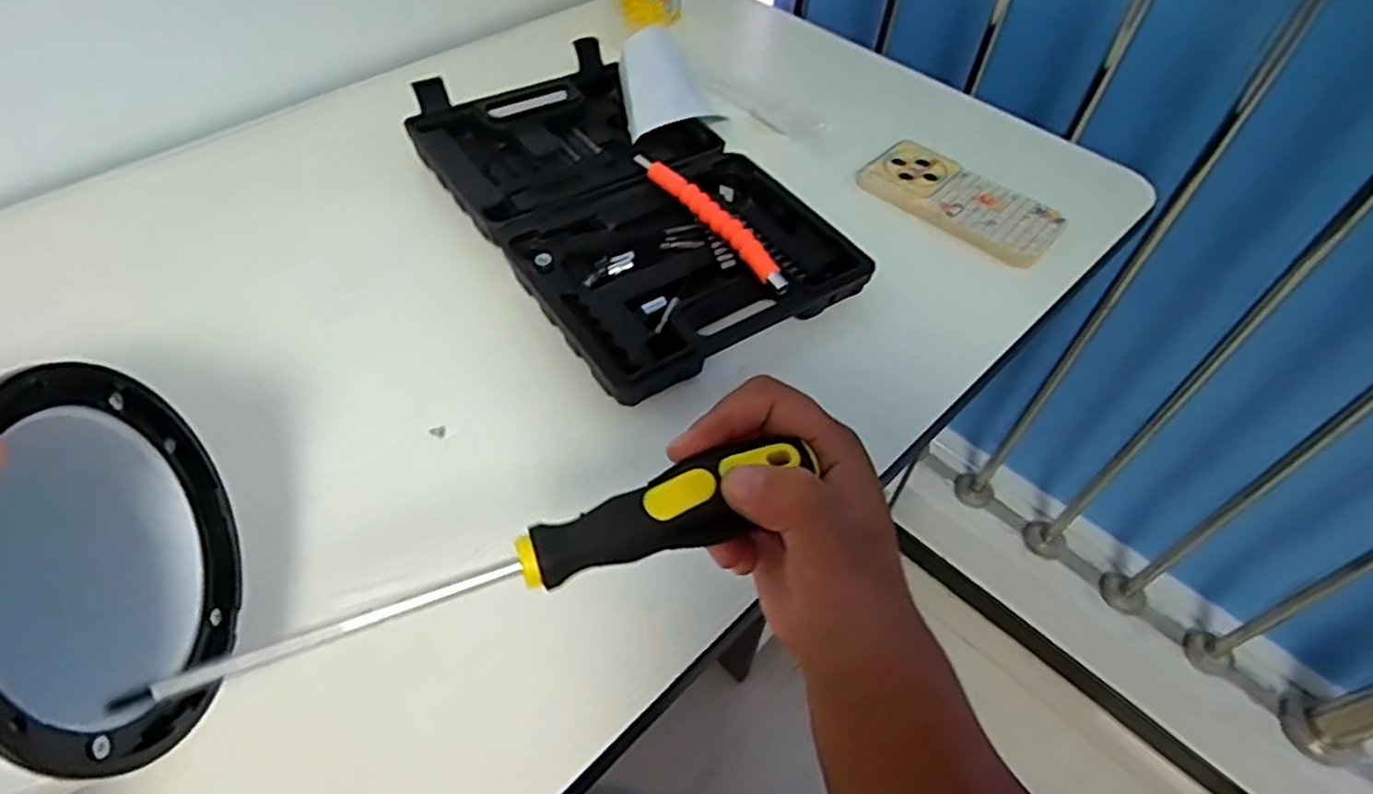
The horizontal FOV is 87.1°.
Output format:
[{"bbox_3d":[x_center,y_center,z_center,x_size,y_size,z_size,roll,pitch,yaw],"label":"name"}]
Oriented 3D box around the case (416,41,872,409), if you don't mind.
[{"bbox_3d":[-0.051,-0.150,0.550,0.211,0.045,0.348,-27,57,-23],"label":"case"}]

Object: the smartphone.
[{"bbox_3d":[0.218,-0.159,0.577,0.154,0.018,0.070,37,57,23],"label":"smartphone"}]

